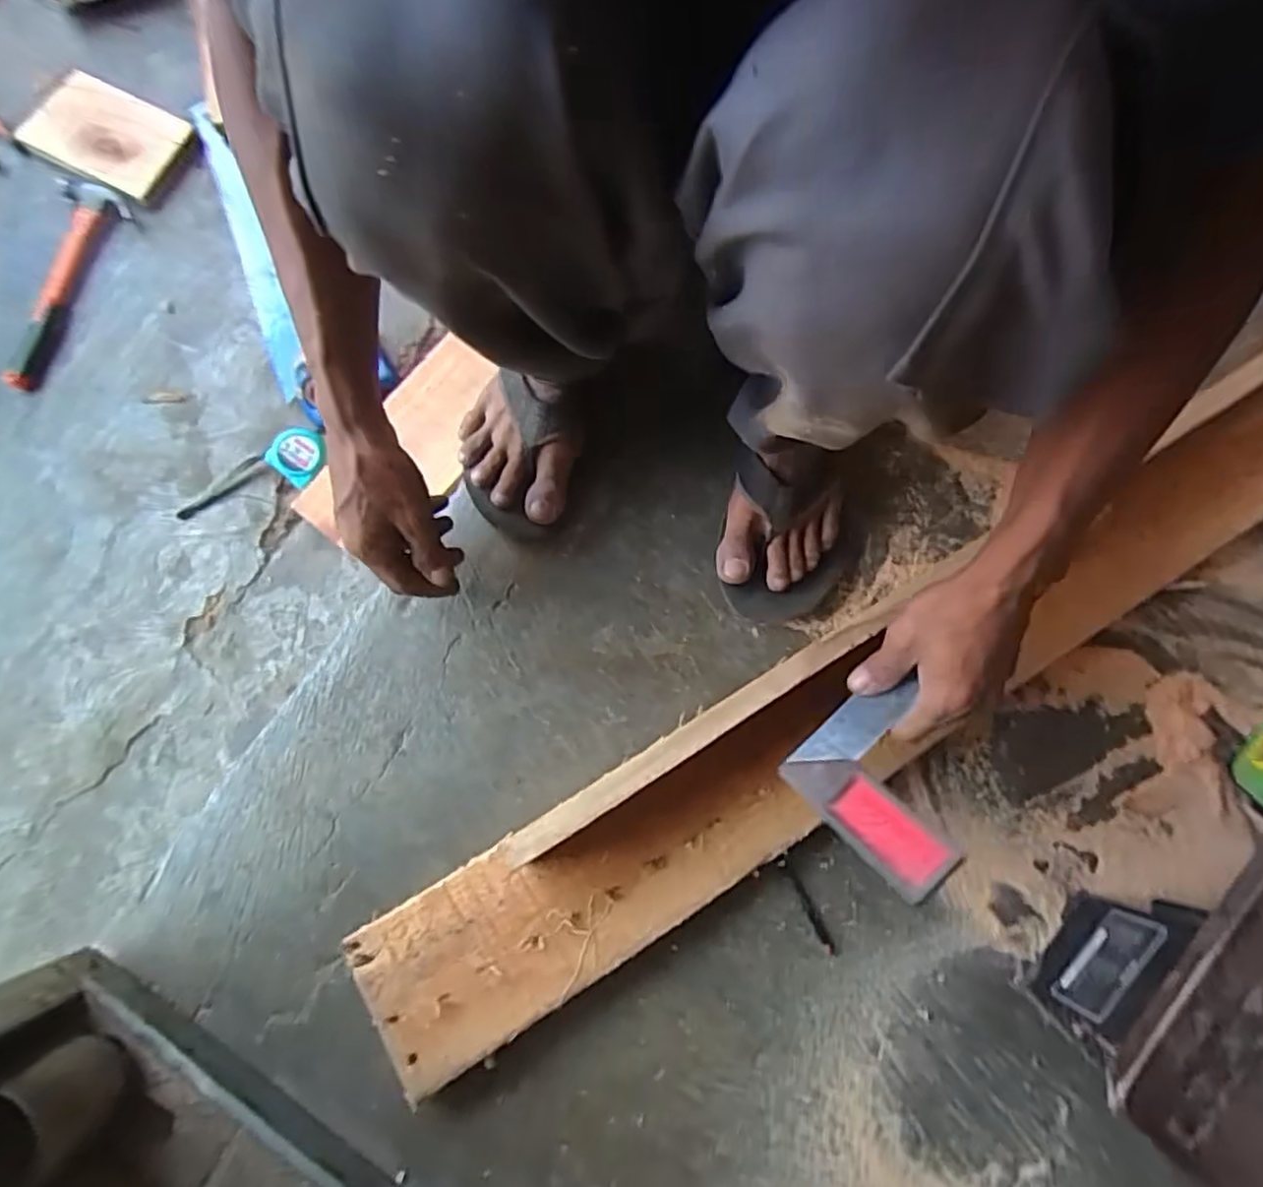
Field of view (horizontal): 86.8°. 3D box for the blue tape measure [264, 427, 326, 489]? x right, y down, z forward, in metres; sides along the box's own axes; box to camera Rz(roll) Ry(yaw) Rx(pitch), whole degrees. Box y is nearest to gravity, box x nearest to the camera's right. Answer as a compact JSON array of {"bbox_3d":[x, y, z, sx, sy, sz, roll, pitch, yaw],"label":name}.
[{"bbox_3d":[-0.364,-0.150,0.735,0.062,0.033,0.055,39,79,5],"label":"blue tape measure"}]

